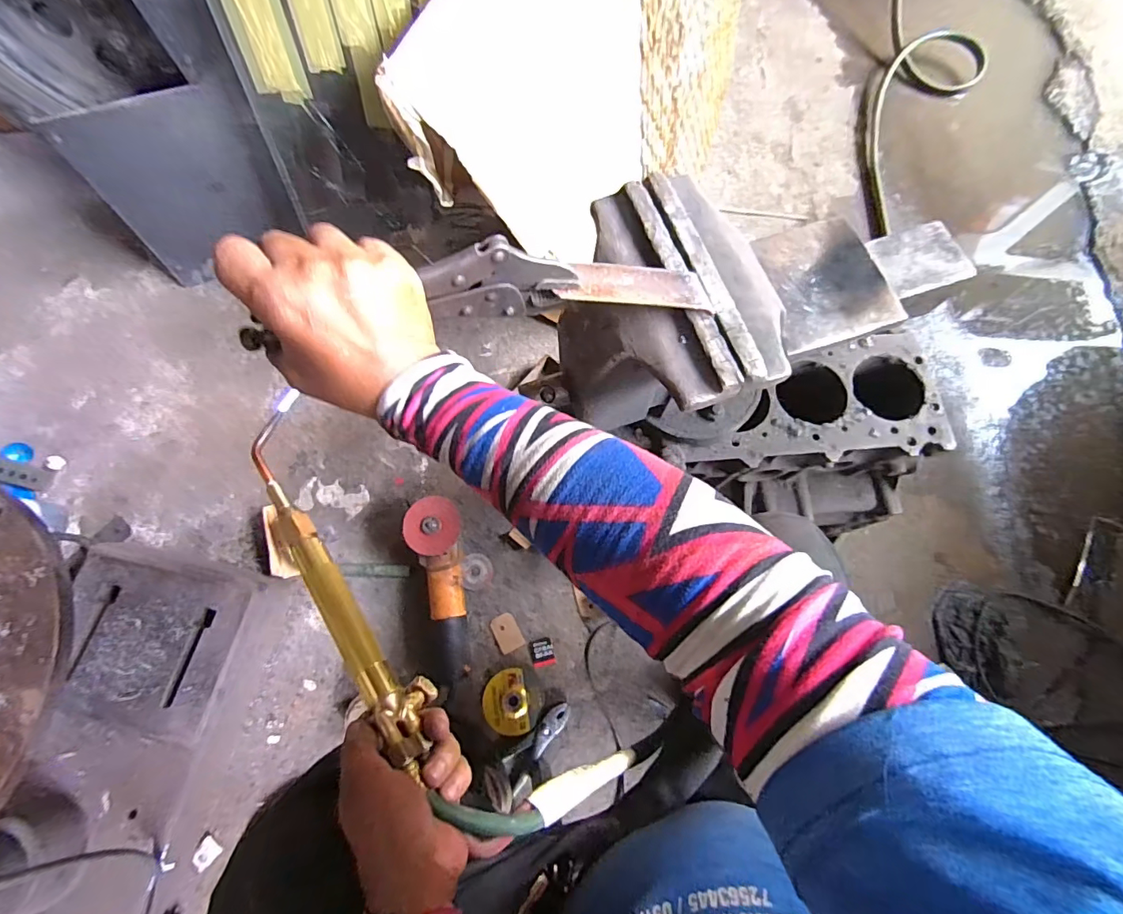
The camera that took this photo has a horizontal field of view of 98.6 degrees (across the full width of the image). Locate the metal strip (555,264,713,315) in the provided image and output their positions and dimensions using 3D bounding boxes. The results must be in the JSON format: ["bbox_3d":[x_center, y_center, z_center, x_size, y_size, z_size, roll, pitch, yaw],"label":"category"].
[{"bbox_3d":[0.054,-0.125,0.349,0.119,0.005,0.037,-1,67,-17],"label":"metal strip"}]

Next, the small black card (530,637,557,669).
[{"bbox_3d":[-0.031,0.326,0.805,0.038,0.005,0.044,-10,71,-4],"label":"small black card"}]

